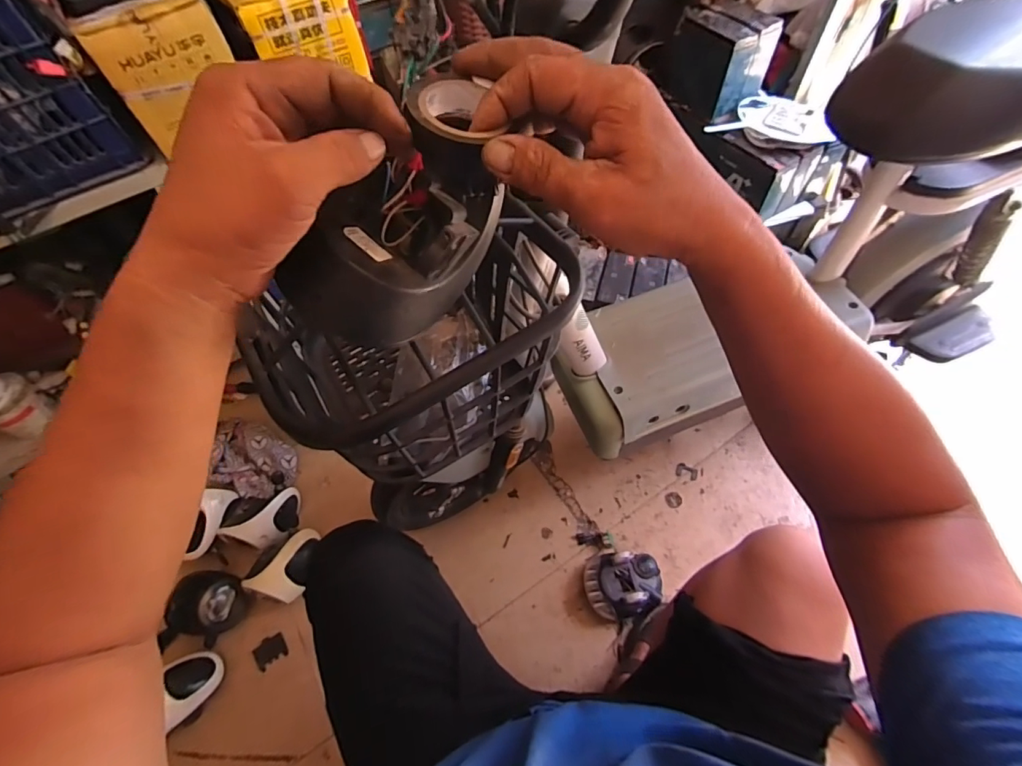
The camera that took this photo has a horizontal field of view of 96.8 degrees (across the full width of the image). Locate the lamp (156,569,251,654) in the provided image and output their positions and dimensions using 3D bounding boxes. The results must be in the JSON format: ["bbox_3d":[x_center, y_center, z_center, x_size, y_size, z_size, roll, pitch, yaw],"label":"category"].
[{"bbox_3d":[-0.602,0.445,0.895,0.124,0.071,0.133,-2,59,3],"label":"lamp"}]

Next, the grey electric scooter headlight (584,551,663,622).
[{"bbox_3d":[0.221,0.395,0.890,0.145,0.075,0.119,0,59,4],"label":"grey electric scooter headlight"}]

